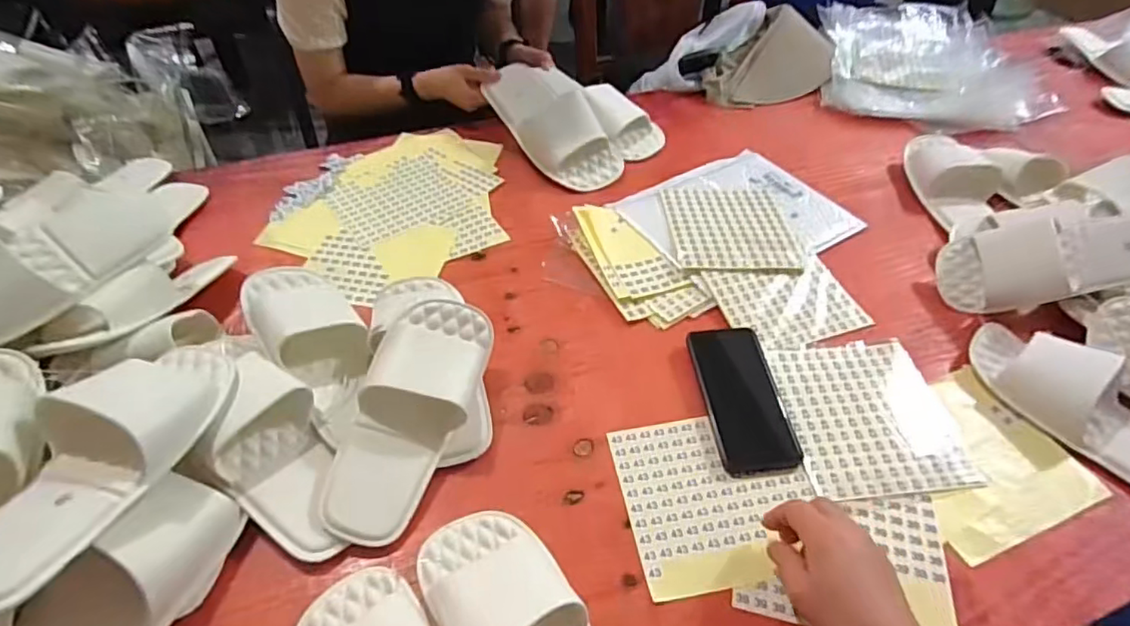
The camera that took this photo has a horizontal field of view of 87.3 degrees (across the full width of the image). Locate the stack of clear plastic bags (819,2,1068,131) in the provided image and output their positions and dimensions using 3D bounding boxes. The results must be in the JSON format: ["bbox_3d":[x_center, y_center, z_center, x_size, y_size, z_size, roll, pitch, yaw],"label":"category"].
[{"bbox_3d":[0.652,-0.477,1.090,0.337,0.080,0.416,8,46,7],"label":"stack of clear plastic bags"}]

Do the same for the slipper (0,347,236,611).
[{"bbox_3d":[-0.346,0.100,0.440,0.093,0.054,0.230,14,47,12],"label":"slipper"}]

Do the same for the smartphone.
[{"bbox_3d":[0.179,0.084,0.593,0.077,0.010,0.155,-5,56,-6],"label":"smartphone"}]

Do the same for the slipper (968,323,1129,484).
[{"bbox_3d":[0.511,0.090,0.567,0.088,0.063,0.234,-31,53,-27],"label":"slipper"}]

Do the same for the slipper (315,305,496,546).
[{"bbox_3d":[-0.140,0.086,0.536,0.103,0.055,0.231,15,63,11],"label":"slipper"}]

